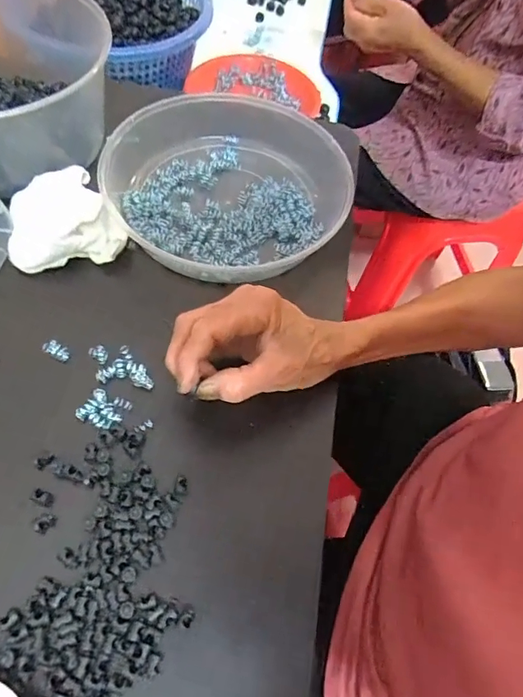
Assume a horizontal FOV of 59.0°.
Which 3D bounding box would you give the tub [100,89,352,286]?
[{"bbox_3d":[-0.035,-0.155,0.439,0.233,0.049,0.218,2,61,-6],"label":"tub"}]

